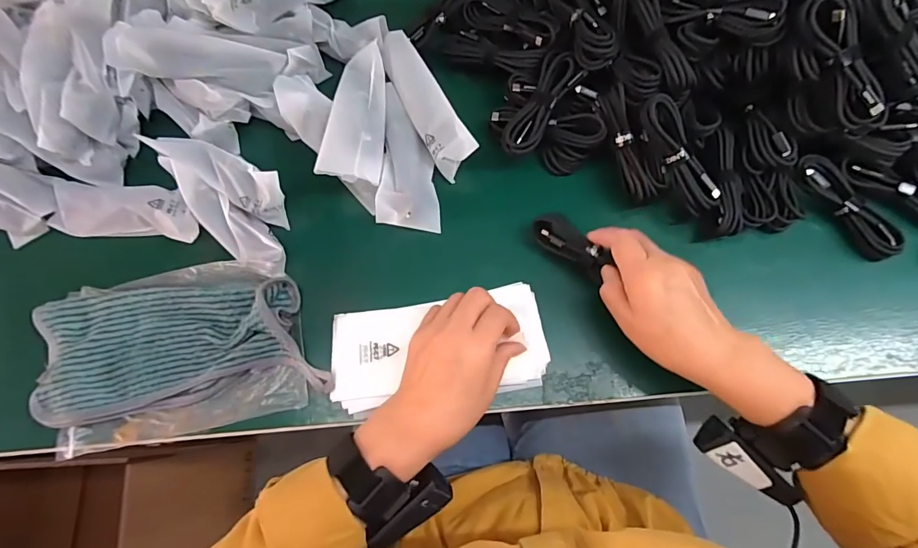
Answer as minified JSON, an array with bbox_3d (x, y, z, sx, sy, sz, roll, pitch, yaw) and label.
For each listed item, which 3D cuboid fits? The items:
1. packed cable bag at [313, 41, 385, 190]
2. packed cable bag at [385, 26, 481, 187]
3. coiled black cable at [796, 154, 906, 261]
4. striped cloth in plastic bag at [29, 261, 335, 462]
[{"bbox_3d":[-0.097,-0.156,0.425,0.052,0.025,0.145,4,74,3],"label":"packed cable bag"},{"bbox_3d":[-0.036,-0.170,0.428,0.038,0.024,0.154,-29,75,-7],"label":"packed cable bag"},{"bbox_3d":[0.356,-0.062,0.405,0.034,0.024,0.109,-30,75,-7],"label":"coiled black cable"},{"bbox_3d":[-0.239,0.063,0.380,0.226,0.035,0.142,-12,73,-2],"label":"striped cloth in plastic bag"}]

